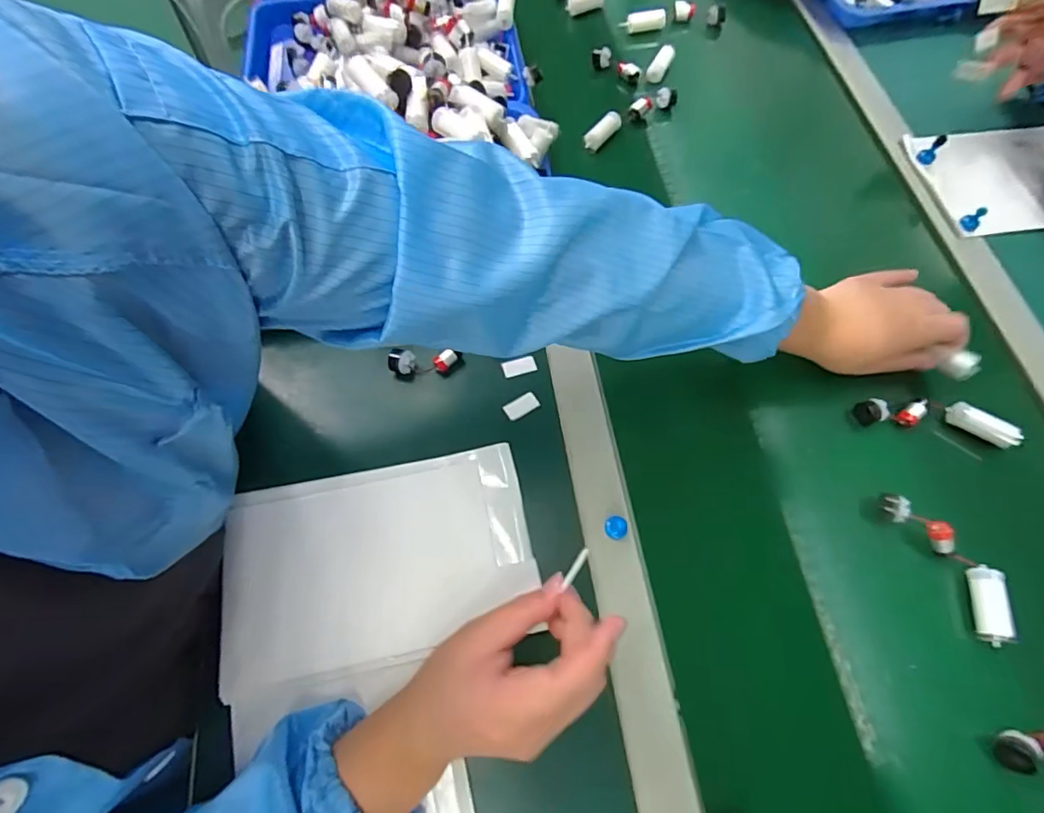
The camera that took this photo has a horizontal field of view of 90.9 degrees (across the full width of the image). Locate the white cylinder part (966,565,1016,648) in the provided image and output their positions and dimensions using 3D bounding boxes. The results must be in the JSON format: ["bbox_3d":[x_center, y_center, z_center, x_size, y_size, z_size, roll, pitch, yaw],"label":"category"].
[{"bbox_3d":[0.357,0.152,0.392,0.020,0.017,0.055,7,65,3],"label":"white cylinder part"}]

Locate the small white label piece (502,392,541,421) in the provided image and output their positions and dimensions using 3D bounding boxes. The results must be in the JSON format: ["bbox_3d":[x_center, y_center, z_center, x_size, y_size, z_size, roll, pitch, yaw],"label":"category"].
[{"bbox_3d":[-0.001,0.000,0.458,0.031,0.004,0.017,-26,68,-12],"label":"small white label piece"}]

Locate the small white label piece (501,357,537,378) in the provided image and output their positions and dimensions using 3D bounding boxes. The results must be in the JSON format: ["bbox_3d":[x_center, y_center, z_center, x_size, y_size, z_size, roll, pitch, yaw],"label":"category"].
[{"bbox_3d":[-0.003,-0.037,0.475,0.030,0.004,0.015,-11,65,-6],"label":"small white label piece"}]

